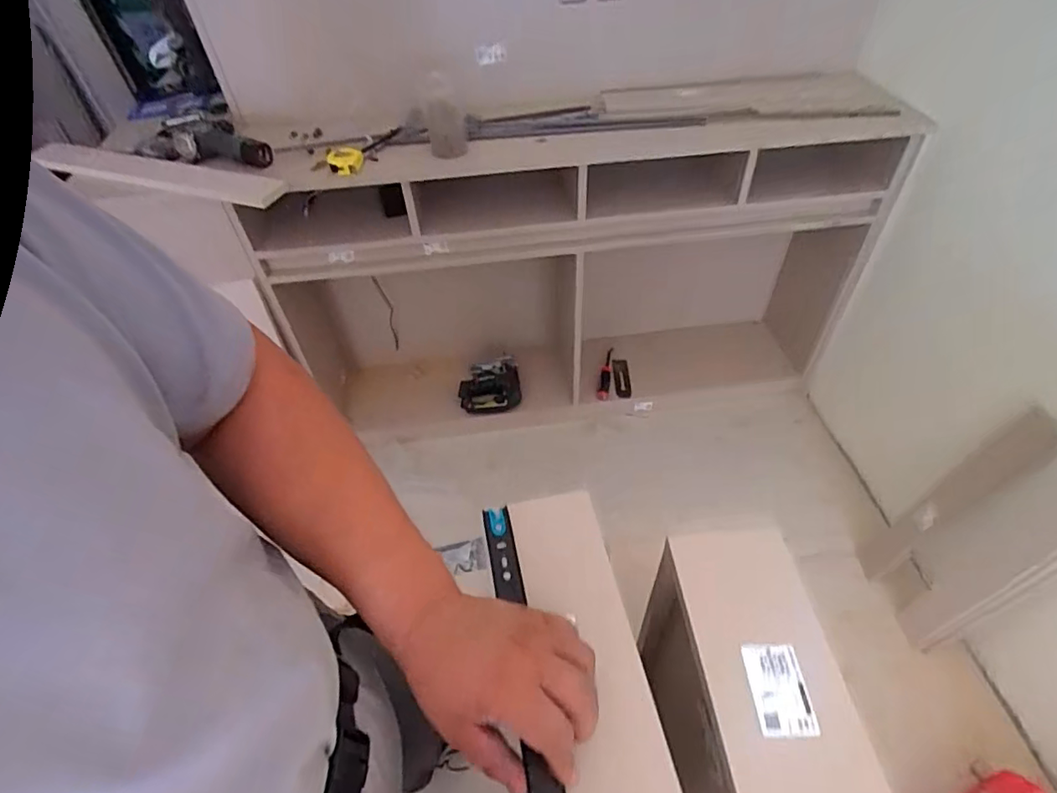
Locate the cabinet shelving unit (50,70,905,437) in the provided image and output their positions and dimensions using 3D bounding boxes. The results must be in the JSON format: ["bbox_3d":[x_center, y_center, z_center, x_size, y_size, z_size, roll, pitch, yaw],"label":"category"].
[{"bbox_3d":[0.132,-0.341,1.554,1.704,0.863,0.359,-4,50,-3],"label":"cabinet shelving unit"}]

